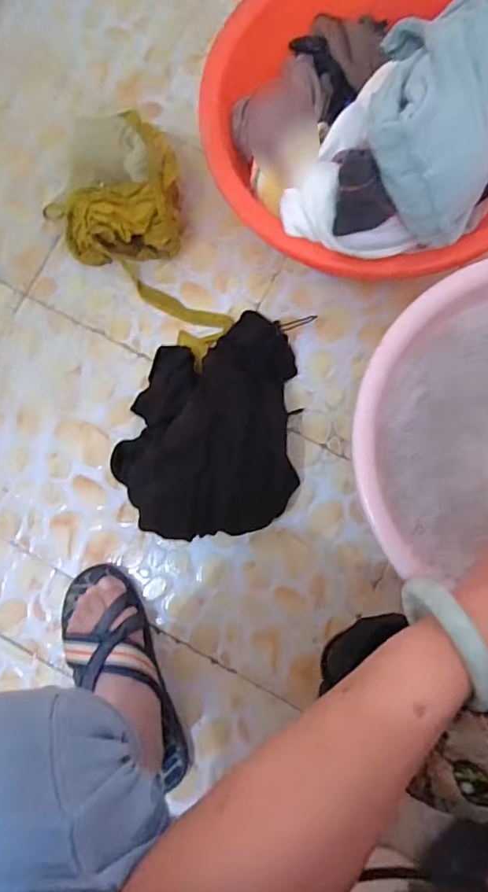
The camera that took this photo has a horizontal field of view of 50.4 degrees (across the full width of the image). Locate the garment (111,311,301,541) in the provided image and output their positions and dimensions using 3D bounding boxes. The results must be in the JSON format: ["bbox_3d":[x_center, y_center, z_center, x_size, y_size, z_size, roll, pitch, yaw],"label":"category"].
[{"bbox_3d":[-0.046,-0.029,0.621,0.205,0.113,0.264,0,81,3],"label":"garment"}]

